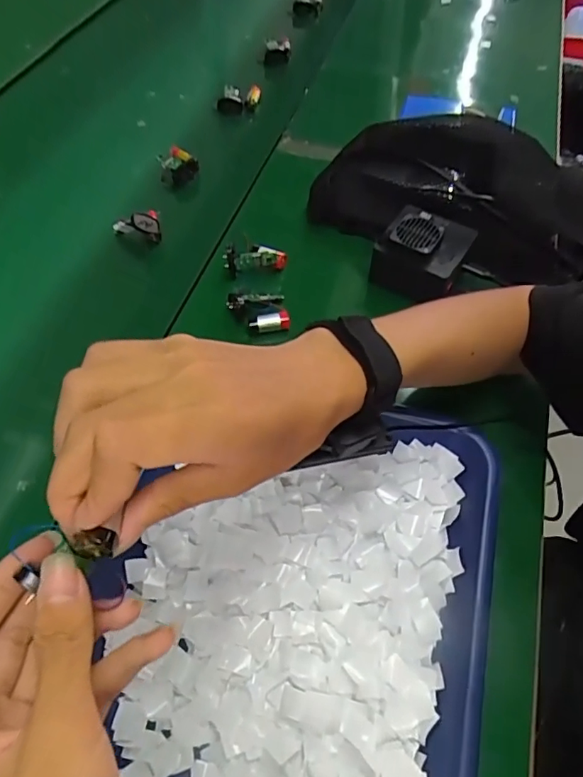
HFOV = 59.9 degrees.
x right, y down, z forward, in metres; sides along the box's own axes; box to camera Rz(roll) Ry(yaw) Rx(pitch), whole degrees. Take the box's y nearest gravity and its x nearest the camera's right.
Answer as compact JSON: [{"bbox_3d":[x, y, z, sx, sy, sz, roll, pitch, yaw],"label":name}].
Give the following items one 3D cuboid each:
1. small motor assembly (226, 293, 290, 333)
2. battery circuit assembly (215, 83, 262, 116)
[{"bbox_3d":[-0.032,-0.072,0.477,0.054,0.022,0.043,-5,57,-6],"label":"small motor assembly"},{"bbox_3d":[-0.072,-0.387,0.683,0.058,0.036,0.026,-8,57,-8],"label":"battery circuit assembly"}]

